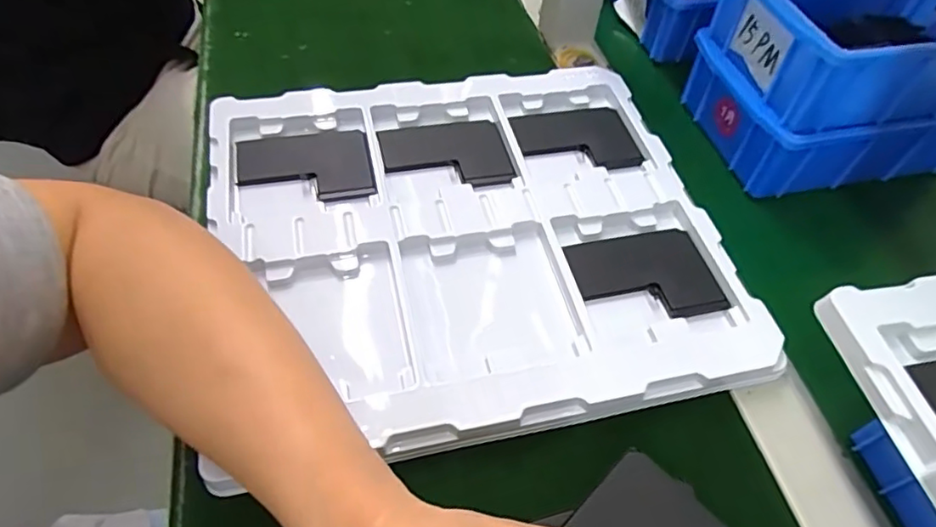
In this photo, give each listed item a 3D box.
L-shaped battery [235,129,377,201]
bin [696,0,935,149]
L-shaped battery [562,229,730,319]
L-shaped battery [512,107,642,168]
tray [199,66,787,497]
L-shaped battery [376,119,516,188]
[{"bbox_3d":[-0.114,-0.066,0.406,0.091,0.005,0.066,-9,55,-11],"label":"L-shaped battery"},{"bbox_3d":[0.290,-0.162,0.412,0.202,0.068,0.132,-8,55,-11],"label":"bin"},{"bbox_3d":[0.111,0.008,0.367,0.086,0.007,0.065,-8,55,-10],"label":"L-shaped battery"},{"bbox_3d":[0.082,-0.093,0.443,0.087,0.007,0.068,-7,55,-10],"label":"L-shaped battery"},{"bbox_3d":[0.000,-0.024,0.379,0.305,0.019,0.272,-9,56,-11],"label":"tray"},{"bbox_3d":[-0.016,-0.079,0.424,0.090,0.004,0.068,-8,55,-11],"label":"L-shaped battery"}]

